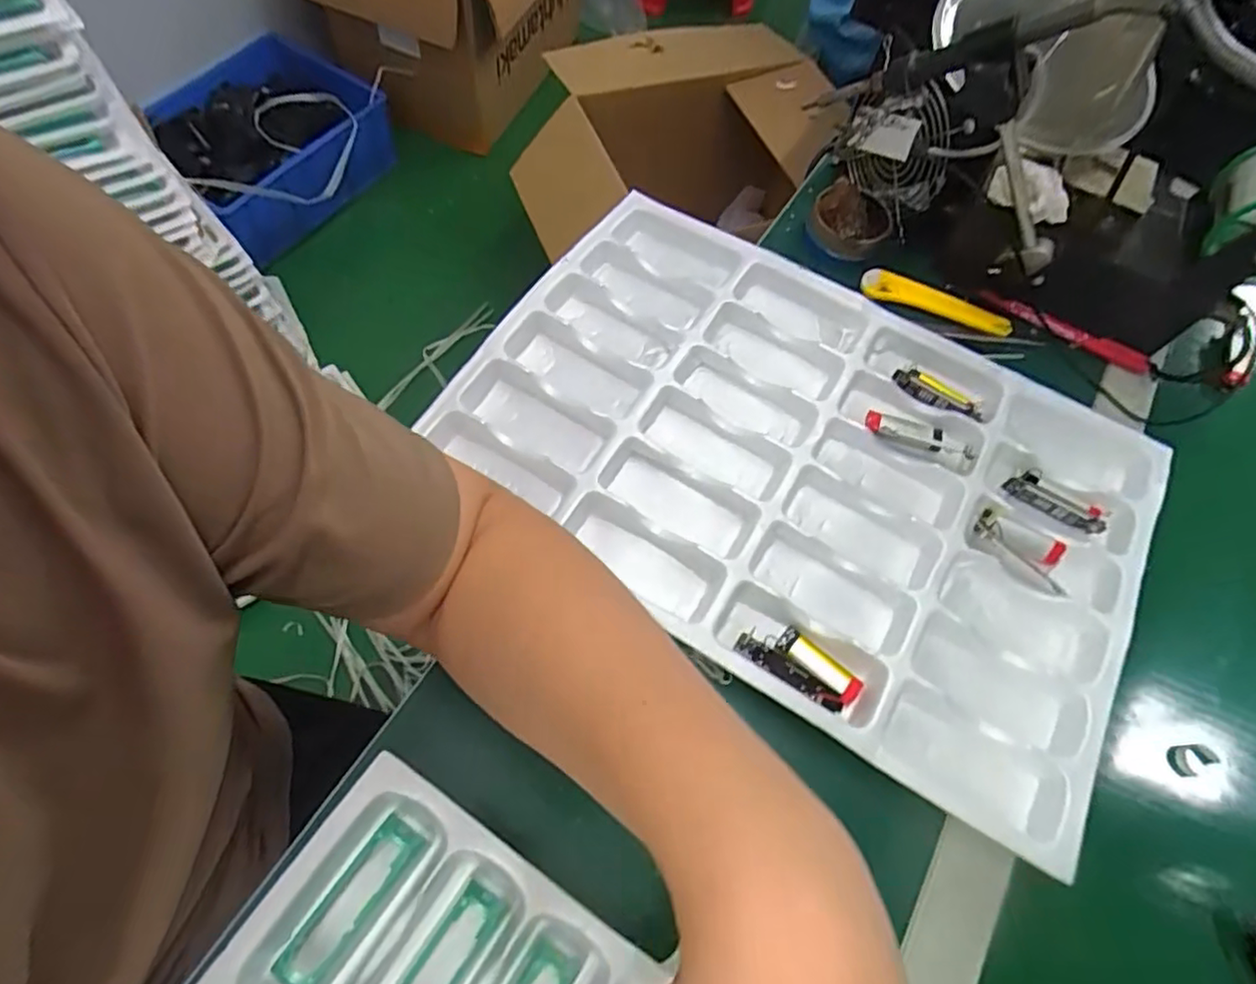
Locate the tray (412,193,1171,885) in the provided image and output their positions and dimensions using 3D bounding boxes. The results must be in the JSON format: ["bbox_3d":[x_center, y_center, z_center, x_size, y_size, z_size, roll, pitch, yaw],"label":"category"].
[{"bbox_3d":[0.120,-0.025,0.454,0.460,0.040,0.318,31,64,9],"label":"tray"}]

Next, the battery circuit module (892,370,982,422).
[{"bbox_3d":[0.230,-0.074,0.484,0.066,0.009,0.019,30,64,8],"label":"battery circuit module"}]

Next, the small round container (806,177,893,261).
[{"bbox_3d":[0.182,-0.224,0.538,0.065,0.037,0.065,3,63,-5],"label":"small round container"}]

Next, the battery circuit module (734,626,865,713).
[{"bbox_3d":[0.103,0.104,0.393,0.073,0.015,0.035,35,65,11],"label":"battery circuit module"}]

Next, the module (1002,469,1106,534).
[{"bbox_3d":[0.301,0.007,0.457,0.067,0.014,0.017,35,65,10],"label":"module"}]

